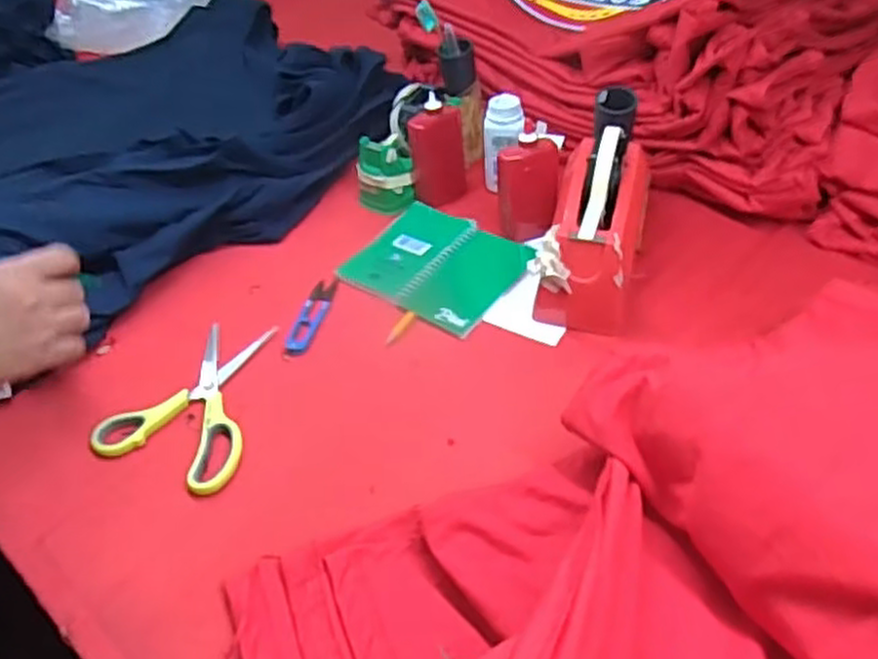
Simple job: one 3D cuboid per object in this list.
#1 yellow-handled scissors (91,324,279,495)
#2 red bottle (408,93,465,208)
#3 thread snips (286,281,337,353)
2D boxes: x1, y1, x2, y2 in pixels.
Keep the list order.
[{"bbox_3d":[-0.187,0.056,0.633,0.125,0.009,0.166,17,44,20],"label":"yellow-handled scissors"},{"bbox_3d":[-0.001,-0.185,0.795,0.056,0.111,0.027,1,41,2],"label":"red bottle"},{"bbox_3d":[-0.116,-0.014,0.698,0.023,0.007,0.094,8,42,10],"label":"thread snips"}]

